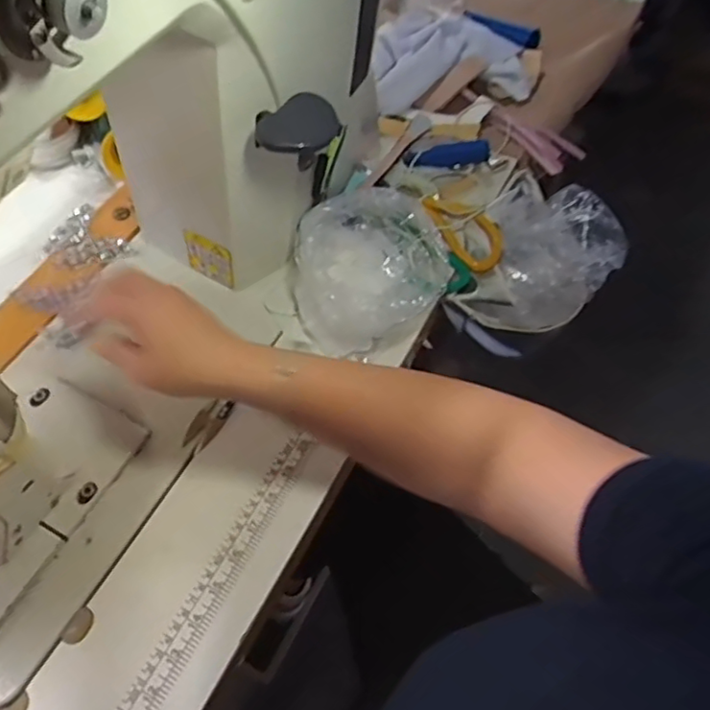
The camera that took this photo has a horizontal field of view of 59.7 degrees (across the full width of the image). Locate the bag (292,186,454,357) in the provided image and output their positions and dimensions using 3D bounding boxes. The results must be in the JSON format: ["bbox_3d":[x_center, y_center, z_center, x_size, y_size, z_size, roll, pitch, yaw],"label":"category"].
[{"bbox_3d":[0.011,-0.075,0.559,0.131,0.094,0.117,-35,64,-20],"label":"bag"}]

